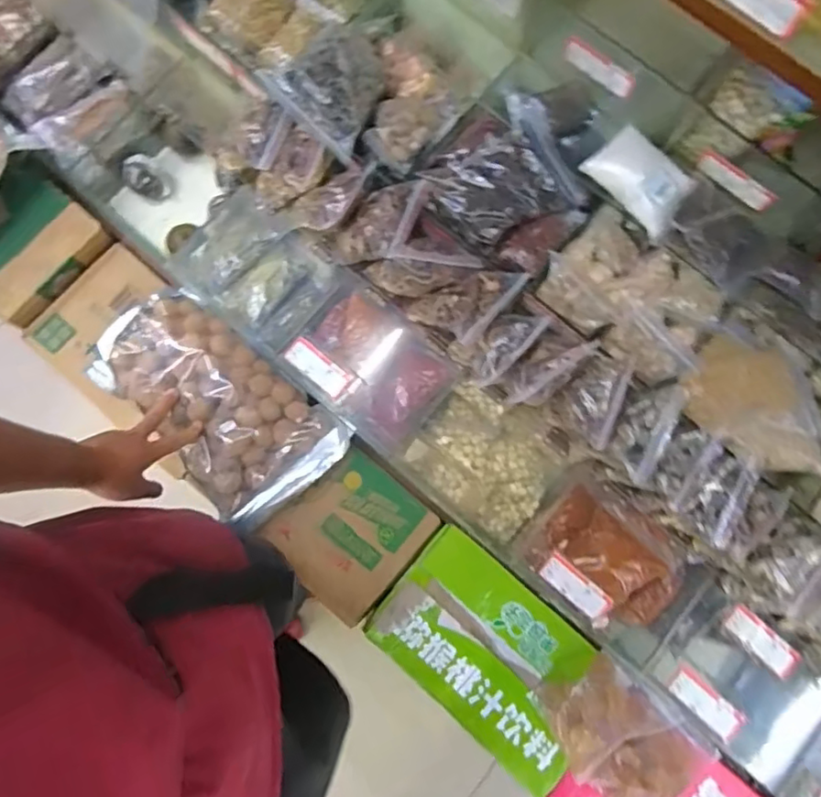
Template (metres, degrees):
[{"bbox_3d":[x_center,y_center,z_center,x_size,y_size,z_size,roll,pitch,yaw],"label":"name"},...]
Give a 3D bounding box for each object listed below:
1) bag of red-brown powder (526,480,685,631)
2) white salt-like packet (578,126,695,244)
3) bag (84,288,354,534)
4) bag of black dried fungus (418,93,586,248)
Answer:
[{"bbox_3d":[0.255,0.214,0.781,0.193,0.066,0.145,44,81,6],"label":"bag of red-brown powder"},{"bbox_3d":[0.274,-0.260,0.711,0.121,0.030,0.075,42,81,6],"label":"white salt-like packet"},{"bbox_3d":[-0.266,0.007,0.804,0.335,0.042,0.188,42,81,6],"label":"bag"},{"bbox_3d":[0.113,-0.270,0.740,0.161,0.052,0.137,-34,82,-7],"label":"bag of black dried fungus"}]

